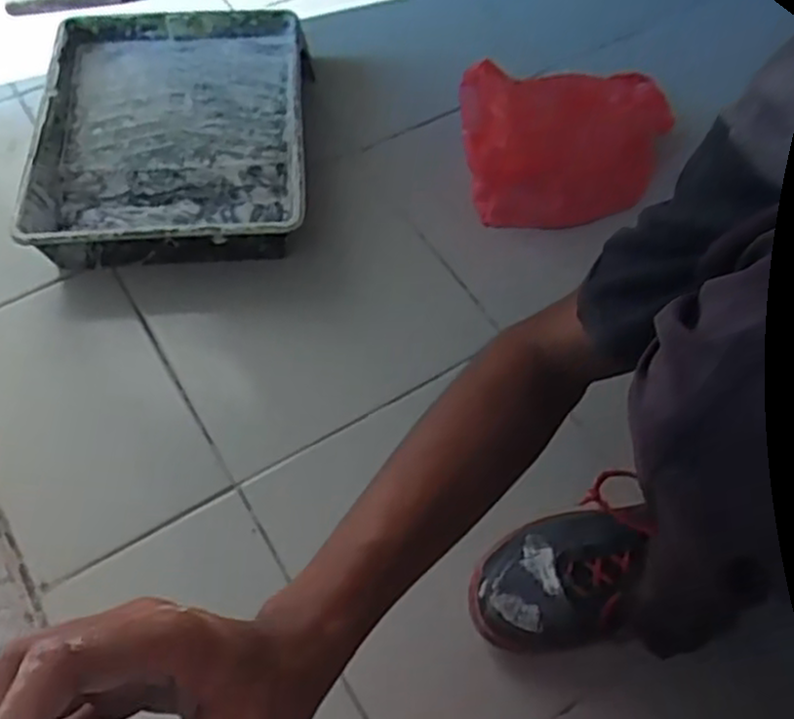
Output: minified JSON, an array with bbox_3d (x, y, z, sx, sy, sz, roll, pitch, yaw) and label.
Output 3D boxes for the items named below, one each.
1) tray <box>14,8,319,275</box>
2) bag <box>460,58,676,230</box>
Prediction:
[{"bbox_3d":[-0.244,-0.248,0.868,0.288,0.084,0.346,-1,59,-2],"label":"tray"},{"bbox_3d":[0.186,-0.243,0.827,0.230,0.142,0.145,-16,61,-10],"label":"bag"}]

